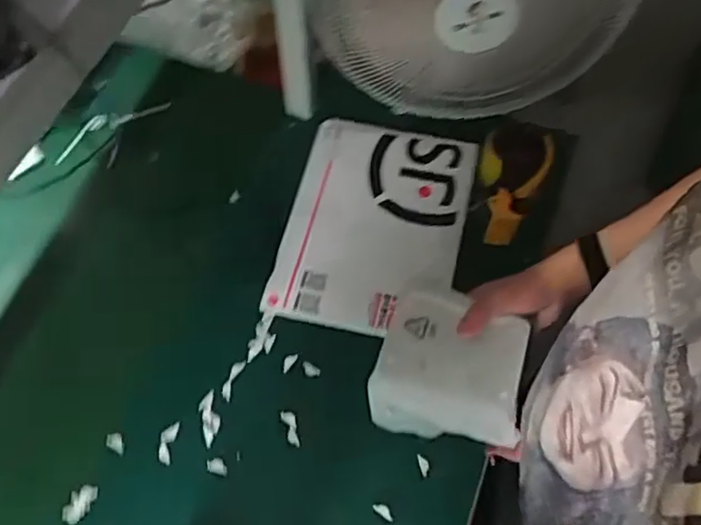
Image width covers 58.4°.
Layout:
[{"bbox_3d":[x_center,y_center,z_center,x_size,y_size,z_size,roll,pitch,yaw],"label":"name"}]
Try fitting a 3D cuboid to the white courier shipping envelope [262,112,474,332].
[{"bbox_3d":[0.037,-0.056,0.900,0.244,0.029,0.331,14,64,6],"label":"white courier shipping envelope"}]

